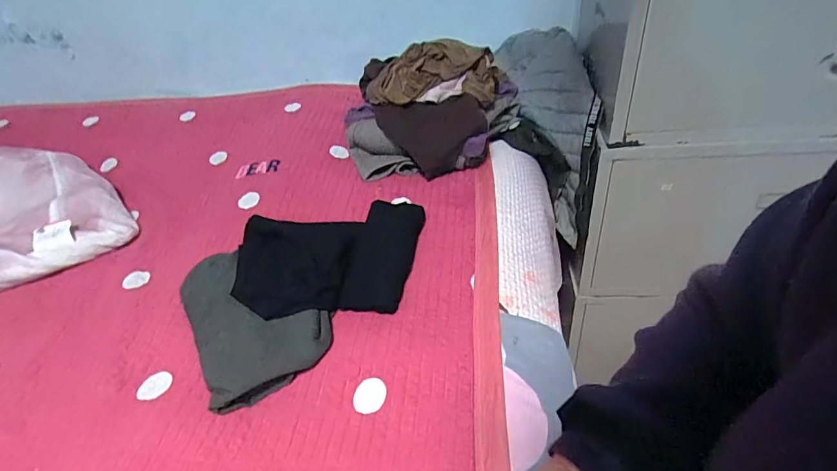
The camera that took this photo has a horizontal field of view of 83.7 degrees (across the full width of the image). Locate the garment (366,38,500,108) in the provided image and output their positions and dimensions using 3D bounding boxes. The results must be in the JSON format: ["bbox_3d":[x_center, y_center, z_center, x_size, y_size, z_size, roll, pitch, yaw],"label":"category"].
[{"bbox_3d":[0.044,-0.321,0.922,0.283,0.102,0.132,-13,38,-7],"label":"garment"}]

